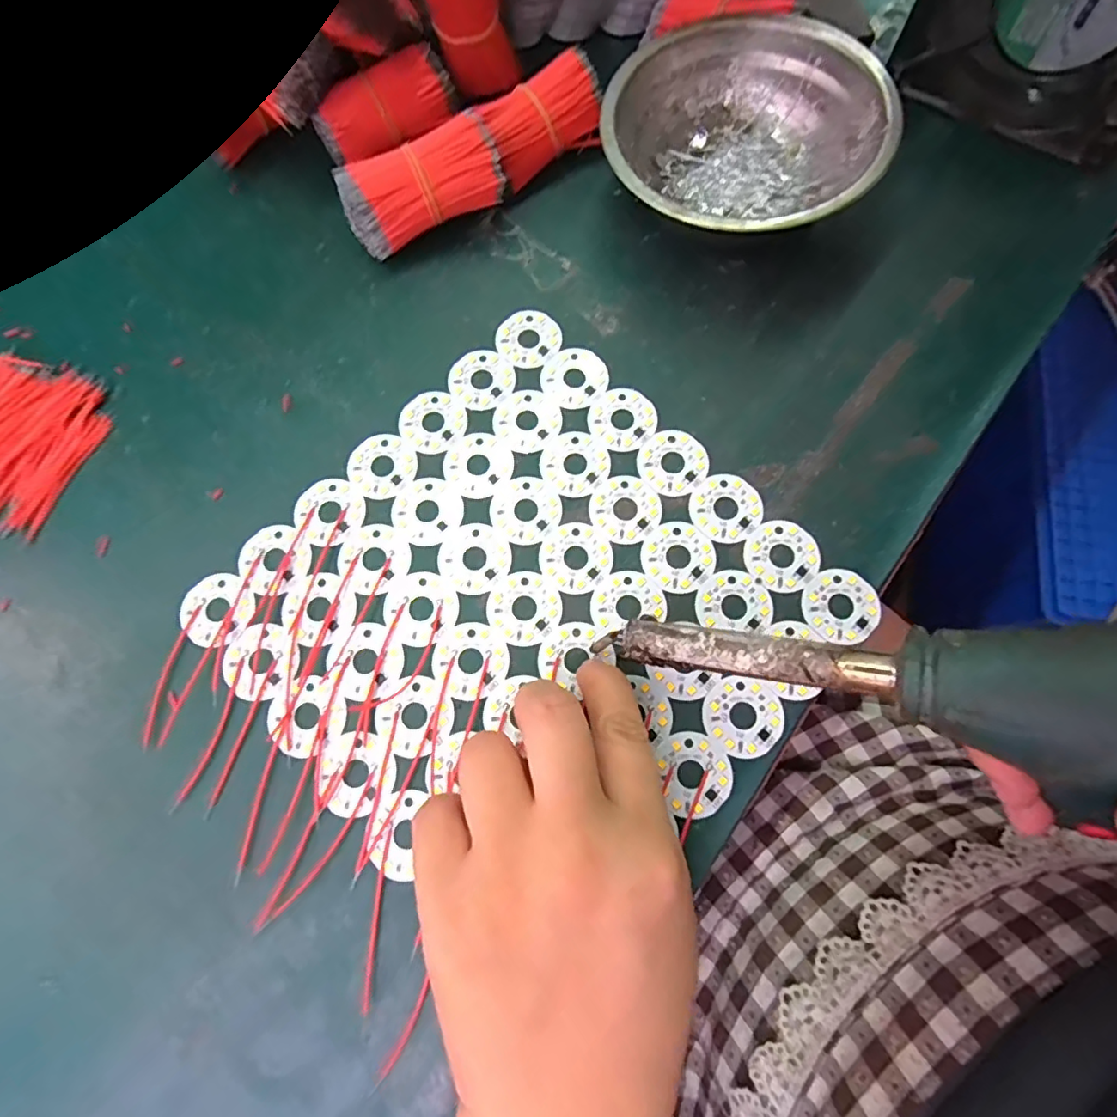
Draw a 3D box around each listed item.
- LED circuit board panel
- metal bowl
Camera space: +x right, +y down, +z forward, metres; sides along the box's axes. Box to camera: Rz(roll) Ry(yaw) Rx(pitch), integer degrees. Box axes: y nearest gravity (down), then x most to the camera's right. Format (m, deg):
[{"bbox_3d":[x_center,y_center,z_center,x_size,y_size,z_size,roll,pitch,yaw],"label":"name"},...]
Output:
[{"bbox_3d":[-0.015,0.019,0.238,0.209,0.004,0.211,44,80,11],"label":"LED circuit board panel"},{"bbox_3d":[0.086,-0.193,0.270,0.120,0.043,0.124,37,79,10],"label":"metal bowl"}]

